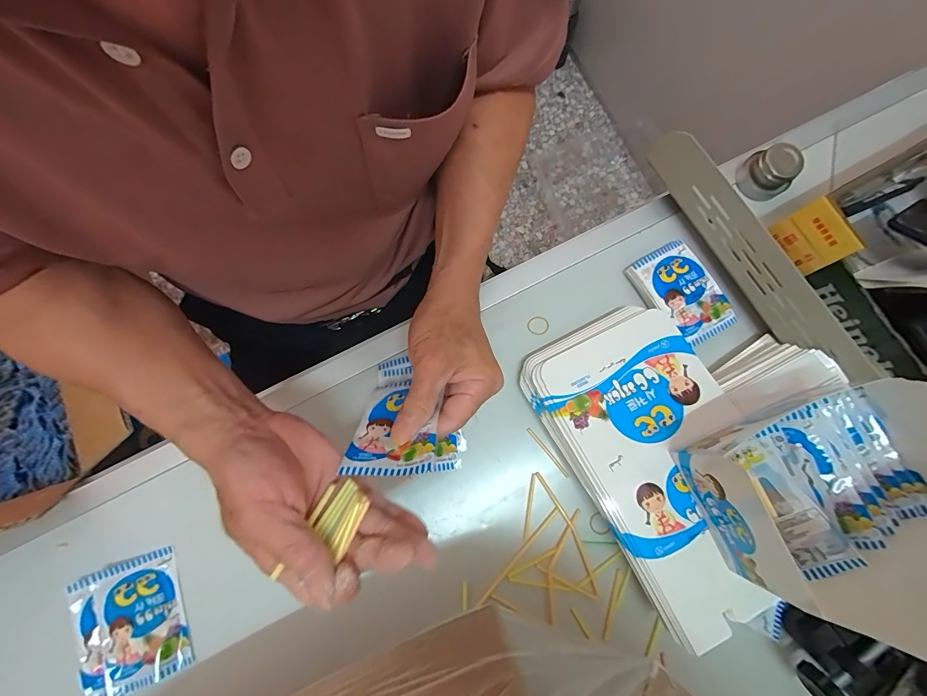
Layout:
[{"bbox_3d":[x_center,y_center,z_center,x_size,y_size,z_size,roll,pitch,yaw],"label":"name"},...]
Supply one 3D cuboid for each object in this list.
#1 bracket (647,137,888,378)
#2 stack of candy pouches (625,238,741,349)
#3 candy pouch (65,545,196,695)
[{"bbox_3d":[0.270,-0.091,0.376,0.009,0.062,0.282,-27,79,-15],"label":"bracket"},{"bbox_3d":[0.221,-0.053,0.400,0.065,0.019,0.102,-29,81,-6],"label":"stack of candy pouches"},{"bbox_3d":[-0.300,0.248,0.352,0.083,0.021,0.104,-21,80,-4],"label":"candy pouch"}]

